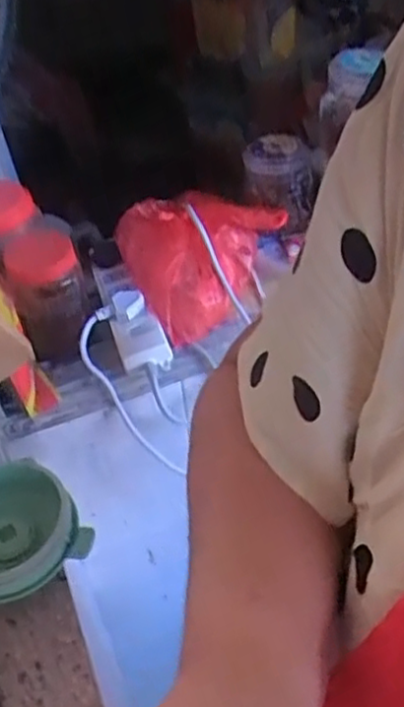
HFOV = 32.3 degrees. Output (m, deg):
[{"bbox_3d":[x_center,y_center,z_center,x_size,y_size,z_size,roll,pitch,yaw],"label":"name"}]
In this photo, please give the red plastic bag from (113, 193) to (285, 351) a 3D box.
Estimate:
[{"bbox_3d":[-0.008,-0.118,0.815,0.149,0.104,0.181,33,56,31],"label":"red plastic bag"}]

